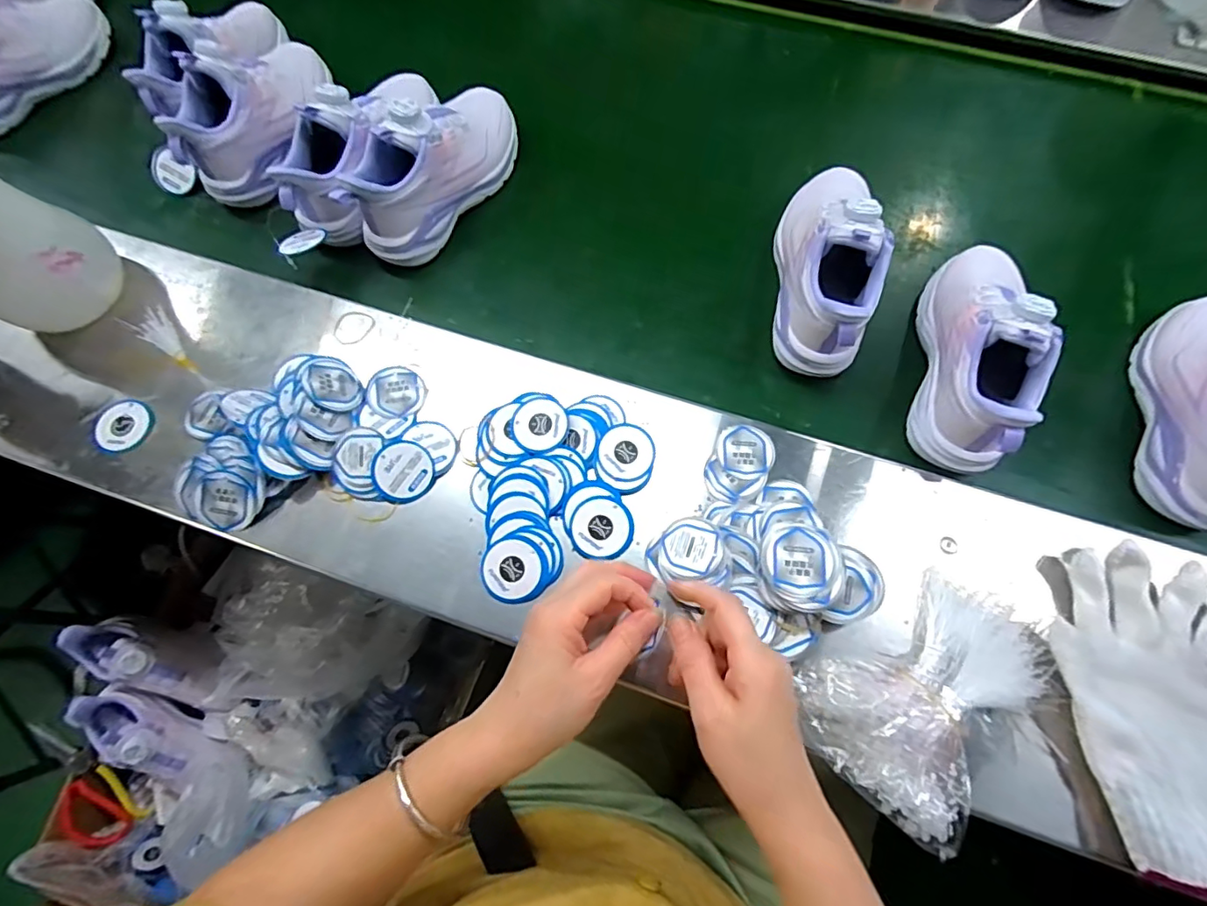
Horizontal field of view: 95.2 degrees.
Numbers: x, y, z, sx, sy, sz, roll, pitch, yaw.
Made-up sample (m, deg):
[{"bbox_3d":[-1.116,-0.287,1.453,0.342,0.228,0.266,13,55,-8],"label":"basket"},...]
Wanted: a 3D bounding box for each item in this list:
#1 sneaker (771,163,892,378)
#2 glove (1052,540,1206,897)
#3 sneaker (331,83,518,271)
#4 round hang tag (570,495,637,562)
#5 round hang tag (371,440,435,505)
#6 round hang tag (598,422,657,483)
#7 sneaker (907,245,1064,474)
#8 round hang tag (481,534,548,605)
[{"bbox_3d":[0.205,-0.186,0.495,0.074,0.100,0.216,6,75,3],"label":"sneaker"},{"bbox_3d":[0.376,0.169,0.371,0.114,0.047,0.203,11,76,4],"label":"glove"},{"bbox_3d":[-0.163,-0.289,0.541,0.079,0.093,0.211,35,78,9],"label":"sneaker"},{"bbox_3d":[-0.001,0.058,0.440,0.050,0.006,0.049,0,75,1],"label":"round hang tag"},{"bbox_3d":[-0.164,0.016,0.453,0.048,0.005,0.049,0,89,-13],"label":"round hang tag"},{"bbox_3d":[0.020,0.000,0.459,0.046,0.005,0.050,3,72,-8],"label":"round hang tag"},{"bbox_3d":[0.325,-0.095,0.472,0.069,0.121,0.213,15,76,5],"label":"sneaker"},{"bbox_3d":[-0.069,0.090,0.425,0.050,0.005,0.049,0,75,1],"label":"round hang tag"}]

